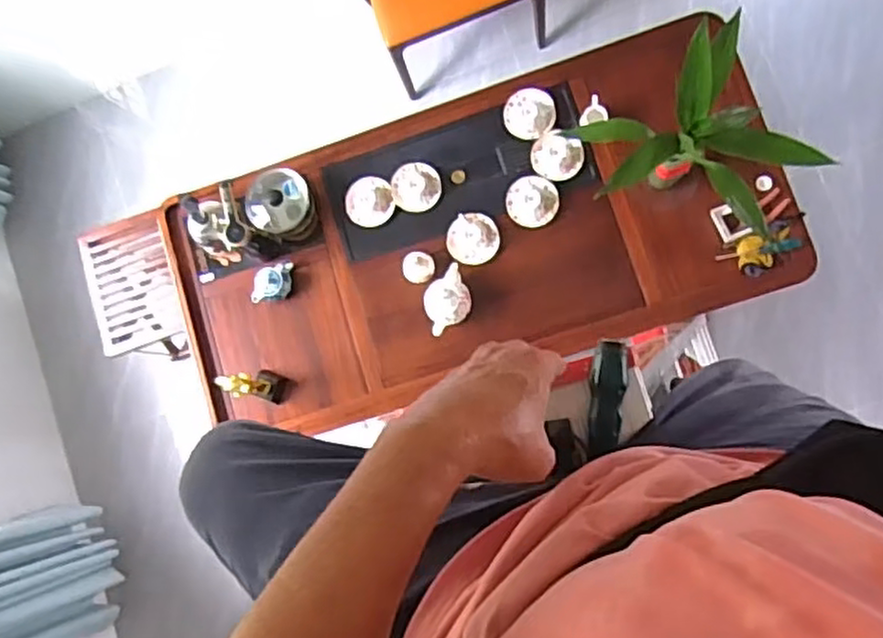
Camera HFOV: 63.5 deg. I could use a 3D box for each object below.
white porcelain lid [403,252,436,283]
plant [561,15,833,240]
[{"bbox_3d":[-0.059,-0.131,1.836,0.082,0.054,0.078,-1,84,9],"label":"white porcelain lid"},{"bbox_3d":[0.545,-0.364,1.539,0.404,0.472,0.382,-16,82,7],"label":"plant"}]

